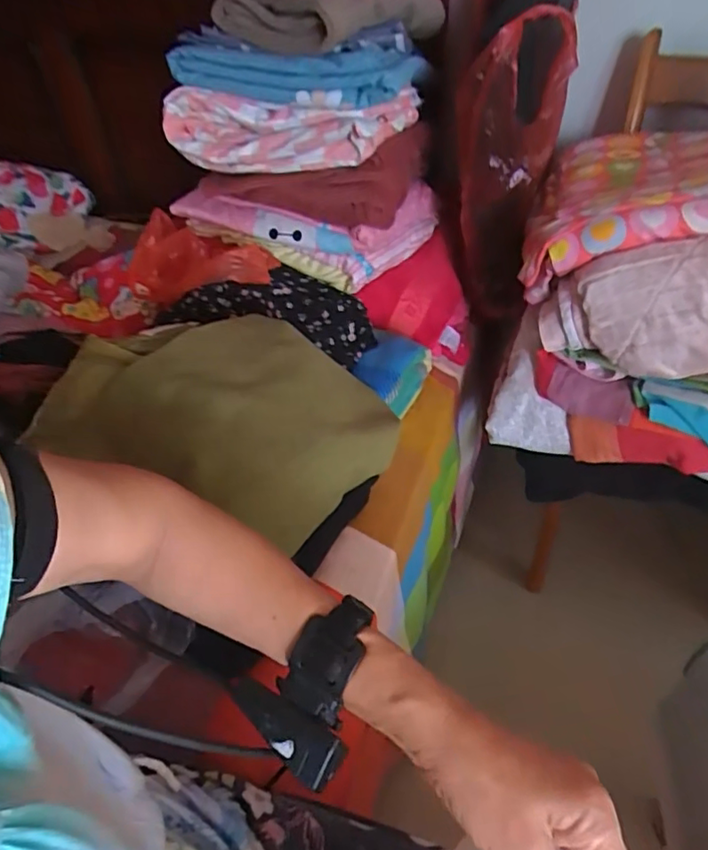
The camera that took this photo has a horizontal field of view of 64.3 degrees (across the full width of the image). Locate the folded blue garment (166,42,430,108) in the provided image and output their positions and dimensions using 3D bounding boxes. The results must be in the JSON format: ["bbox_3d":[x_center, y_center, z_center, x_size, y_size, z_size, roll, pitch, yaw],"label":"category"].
[{"bbox_3d":[-0.074,-0.479,0.754,0.297,0.071,0.158,11,45,17],"label":"folded blue garment"}]

